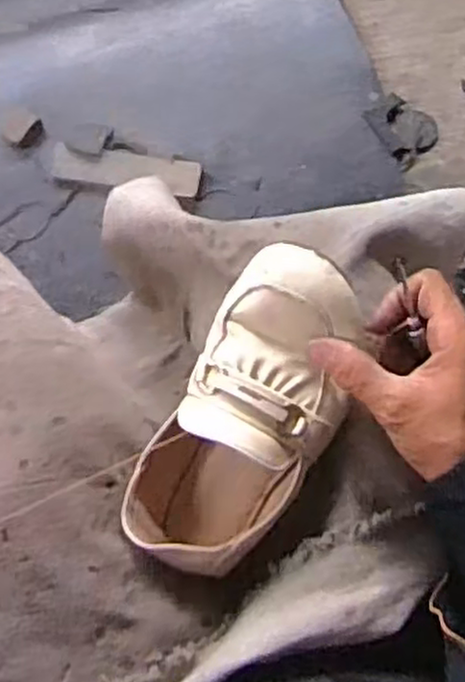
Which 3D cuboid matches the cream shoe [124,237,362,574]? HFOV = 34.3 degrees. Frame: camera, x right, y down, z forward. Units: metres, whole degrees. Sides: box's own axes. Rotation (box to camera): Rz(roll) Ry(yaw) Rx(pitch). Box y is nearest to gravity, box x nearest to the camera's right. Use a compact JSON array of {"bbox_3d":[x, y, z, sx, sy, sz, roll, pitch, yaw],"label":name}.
[{"bbox_3d":[0.011,0.049,0.444,0.094,0.061,0.203,28,109,9],"label":"cream shoe"}]

